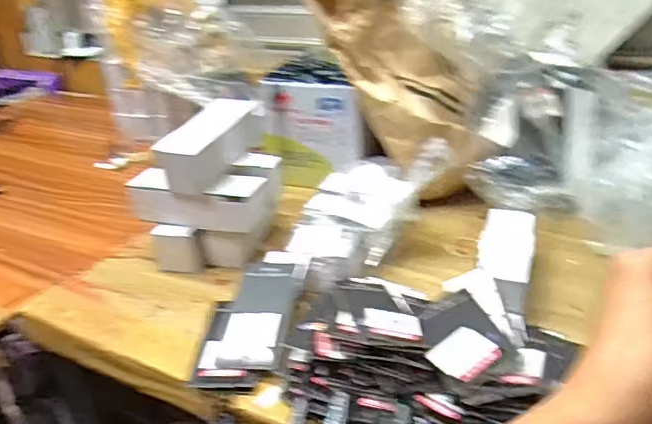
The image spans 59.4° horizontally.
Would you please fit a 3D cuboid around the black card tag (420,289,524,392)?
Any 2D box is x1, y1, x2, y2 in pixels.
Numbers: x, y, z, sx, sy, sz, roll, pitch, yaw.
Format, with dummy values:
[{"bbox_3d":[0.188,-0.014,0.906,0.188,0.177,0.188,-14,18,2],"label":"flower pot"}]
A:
[{"bbox_3d":[0.092,0.085,0.389,0.048,0.005,0.098,-23,20,-1],"label":"black card tag"}]

